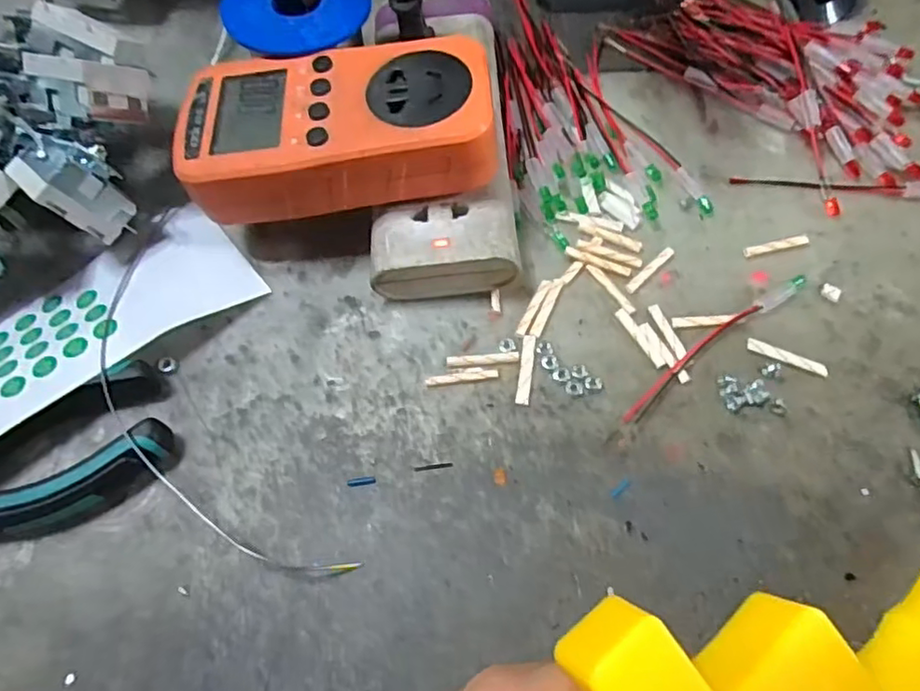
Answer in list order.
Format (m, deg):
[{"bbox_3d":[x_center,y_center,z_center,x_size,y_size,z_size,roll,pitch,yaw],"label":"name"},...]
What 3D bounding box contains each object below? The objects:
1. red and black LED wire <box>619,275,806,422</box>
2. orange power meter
[{"bbox_3d":[0.107,-0.001,0.259,0.105,0.005,0.009,-34,68,-14],"label":"red and black LED wire"},{"bbox_3d":[-0.050,-0.091,0.255,0.125,0.032,0.069,-6,64,-1],"label":"orange power meter"}]

